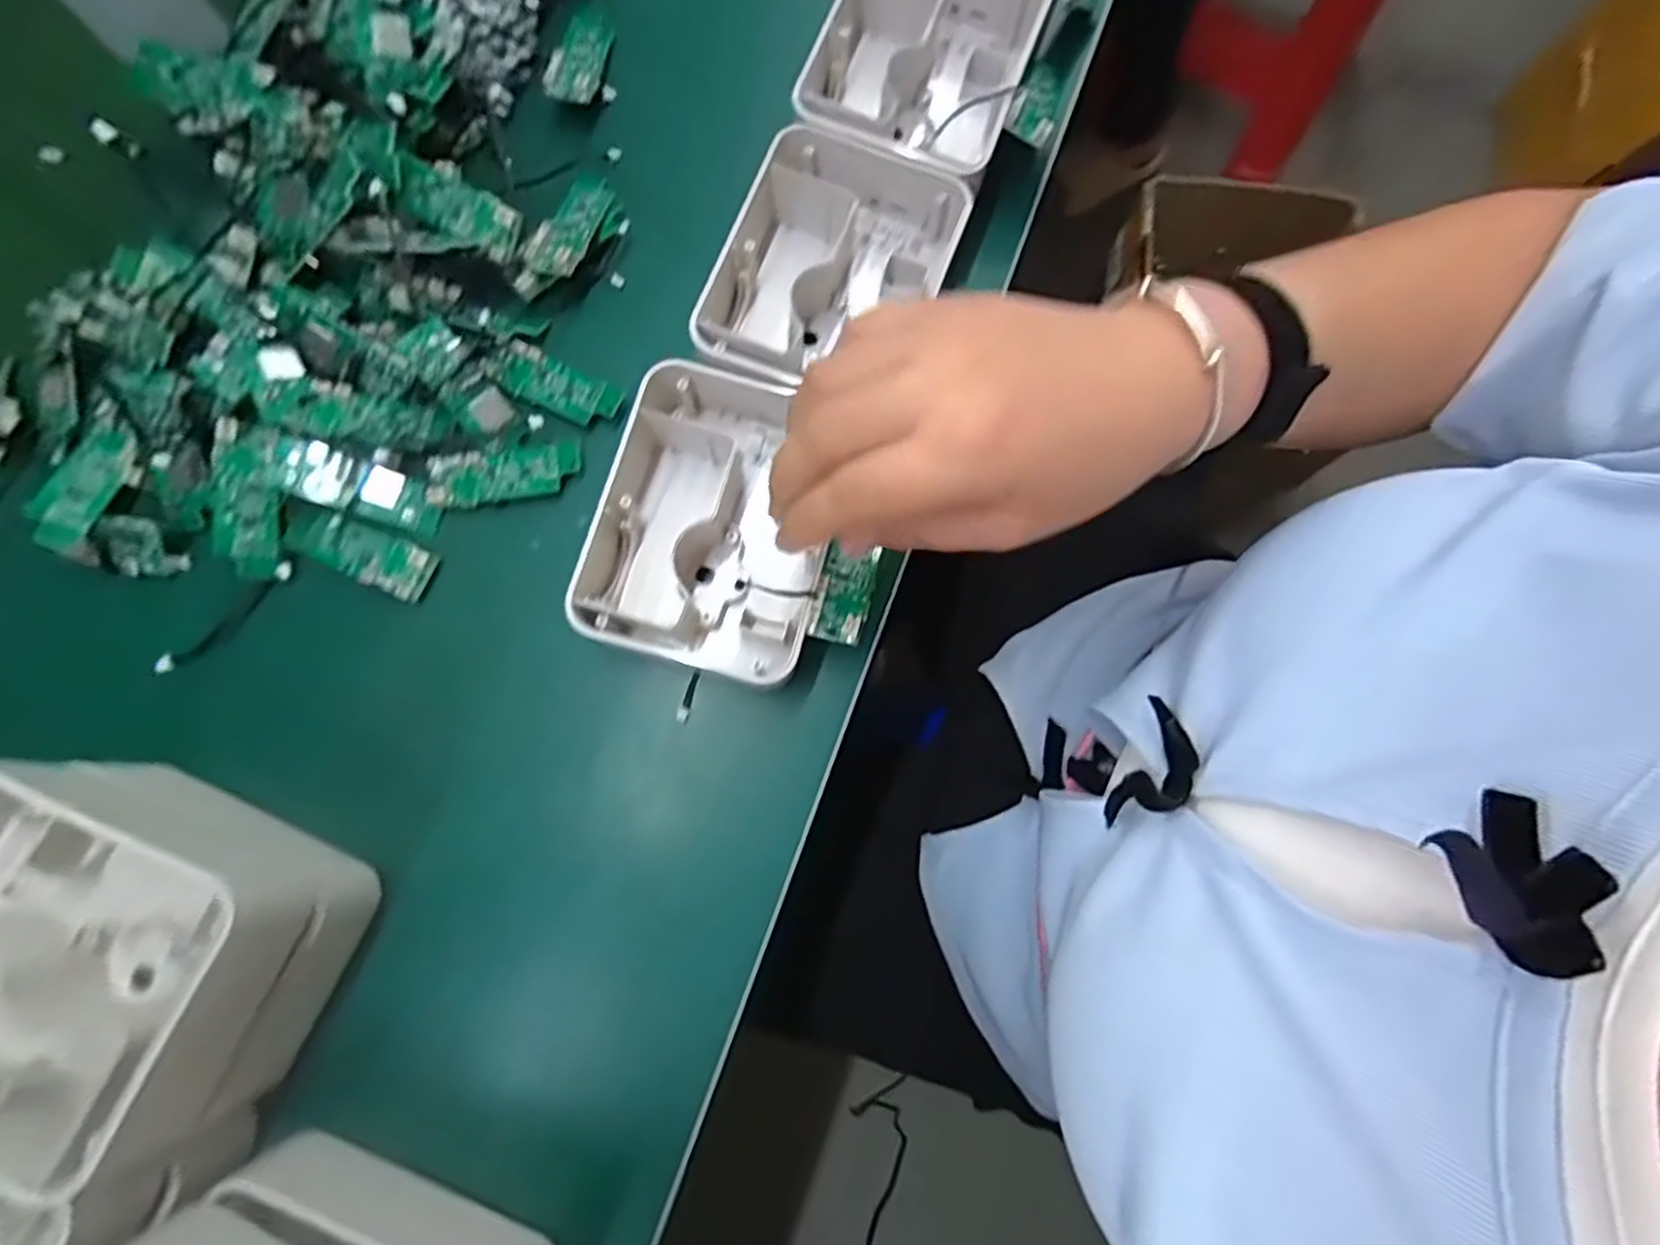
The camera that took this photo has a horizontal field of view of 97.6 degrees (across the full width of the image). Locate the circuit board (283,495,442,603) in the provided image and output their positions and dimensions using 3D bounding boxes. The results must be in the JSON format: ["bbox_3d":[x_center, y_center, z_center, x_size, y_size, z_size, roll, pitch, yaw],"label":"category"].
[{"bbox_3d":[-0.220,-0.035,0.338,0.071,0.008,0.025,24,80,4],"label":"circuit board"}]

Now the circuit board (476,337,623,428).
[{"bbox_3d":[-0.135,-0.116,0.352,0.066,0.007,0.024,26,80,5],"label":"circuit board"}]

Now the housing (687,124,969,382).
[{"bbox_3d":[-0.001,-0.161,0.348,0.096,0.043,0.124,21,80,4],"label":"housing"}]

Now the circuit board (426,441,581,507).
[{"bbox_3d":[-0.153,-0.071,0.343,0.069,0.009,0.025,-12,80,-2],"label":"circuit board"}]

